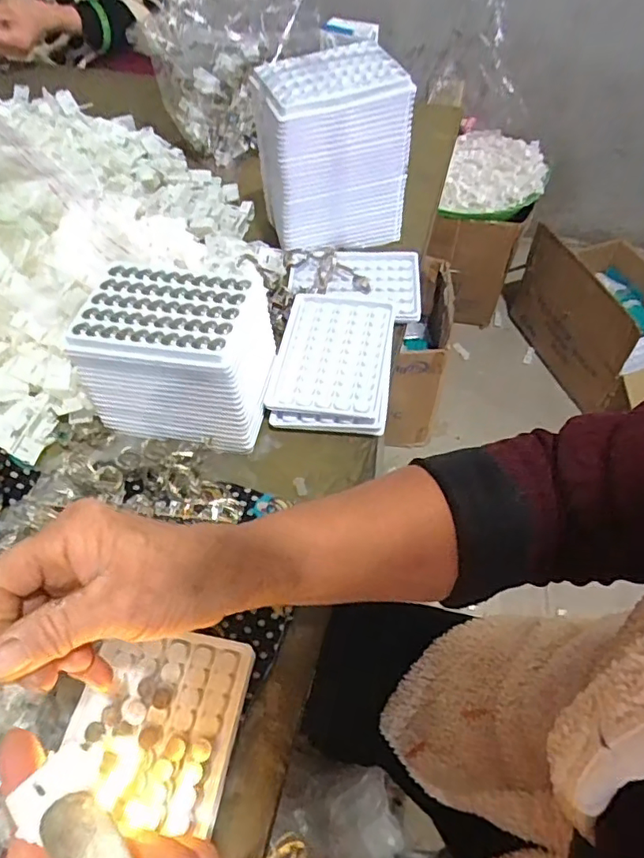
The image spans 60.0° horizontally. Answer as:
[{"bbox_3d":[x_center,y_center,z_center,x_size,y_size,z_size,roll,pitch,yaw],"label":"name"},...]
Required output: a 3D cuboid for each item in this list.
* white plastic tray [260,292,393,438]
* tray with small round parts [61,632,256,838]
[{"bbox_3d":[0.010,-0.061,0.485,0.097,0.020,0.134,6,55,6],"label":"white plastic tray"},{"bbox_3d":[-0.097,0.170,0.328,0.092,0.013,0.096,8,55,7],"label":"tray with small round parts"}]

